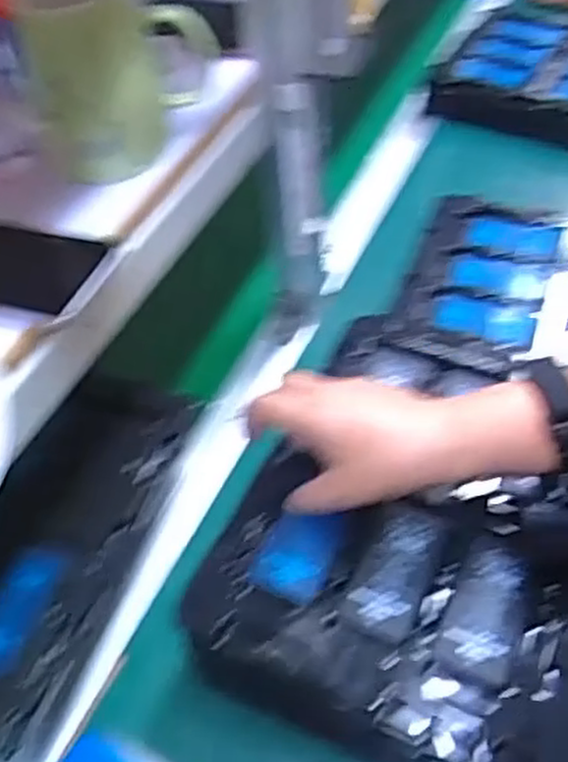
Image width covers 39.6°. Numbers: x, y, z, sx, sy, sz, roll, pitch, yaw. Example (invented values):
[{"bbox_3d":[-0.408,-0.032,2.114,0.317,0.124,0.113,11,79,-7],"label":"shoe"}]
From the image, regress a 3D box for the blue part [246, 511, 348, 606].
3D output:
[{"bbox_3d":[0.009,0.105,0.487,0.044,0.004,0.057,18,70,20],"label":"blue part"}]

